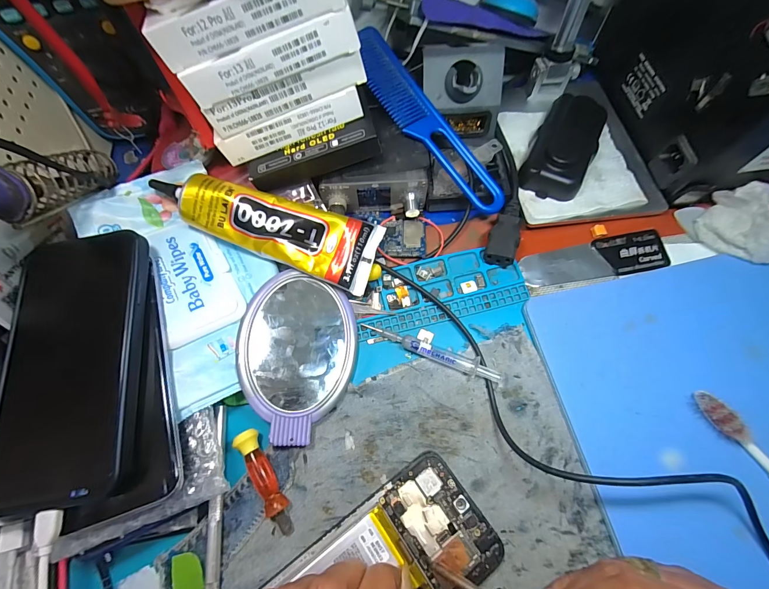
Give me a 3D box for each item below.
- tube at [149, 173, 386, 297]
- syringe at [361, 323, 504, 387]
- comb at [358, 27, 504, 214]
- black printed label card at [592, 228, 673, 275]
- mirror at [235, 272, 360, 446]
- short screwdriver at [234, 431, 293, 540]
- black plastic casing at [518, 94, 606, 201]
[{"bbox_3d":[-0.076,-0.046,0.250,0.141,0.023,0.050,18,72,-7],"label":"tube"},{"bbox_3d":[0.035,0.042,0.247,0.106,0.009,0.013,20,72,8],"label":"syringe"},{"bbox_3d":[0.032,-0.140,0.277,0.037,0.004,0.183,-35,85,-15],"label":"comb"},{"bbox_3d":[0.200,-0.033,0.274,0.054,0.004,0.032,-10,79,0],"label":"black printed label card"},{"bbox_3d":[-0.061,0.042,0.243,0.079,0.012,0.117,-5,72,-16],"label":"mirror"},{"bbox_3d":[-0.076,0.120,0.218,0.013,0.014,0.067,-29,73,-8],"label":"short screwdriver"},{"bbox_3d":[0.154,-0.127,0.288,0.049,0.023,0.098,26,73,10],"label":"black plastic casing"}]

